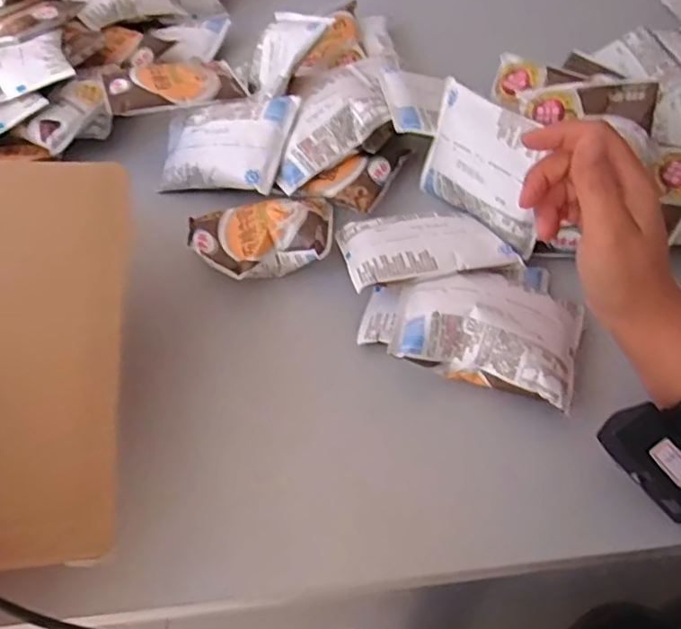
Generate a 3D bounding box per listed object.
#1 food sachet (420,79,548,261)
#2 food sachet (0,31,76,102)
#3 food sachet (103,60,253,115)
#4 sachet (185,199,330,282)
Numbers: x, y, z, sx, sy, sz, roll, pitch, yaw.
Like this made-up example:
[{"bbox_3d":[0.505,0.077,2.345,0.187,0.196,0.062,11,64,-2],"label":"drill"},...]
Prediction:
[{"bbox_3d":[0.114,-0.118,0.479,0.014,0.095,0.129,-15,43,-33],"label":"food sachet"},{"bbox_3d":[-0.307,-0.238,0.576,0.091,0.021,0.068,-16,53,-8],"label":"food sachet"},{"bbox_3d":[-0.168,-0.235,0.601,0.131,0.026,0.093,-20,54,-11],"label":"food sachet"},{"bbox_3d":[-0.066,-0.068,0.493,0.117,0.032,0.087,-8,52,-2],"label":"sachet"}]

